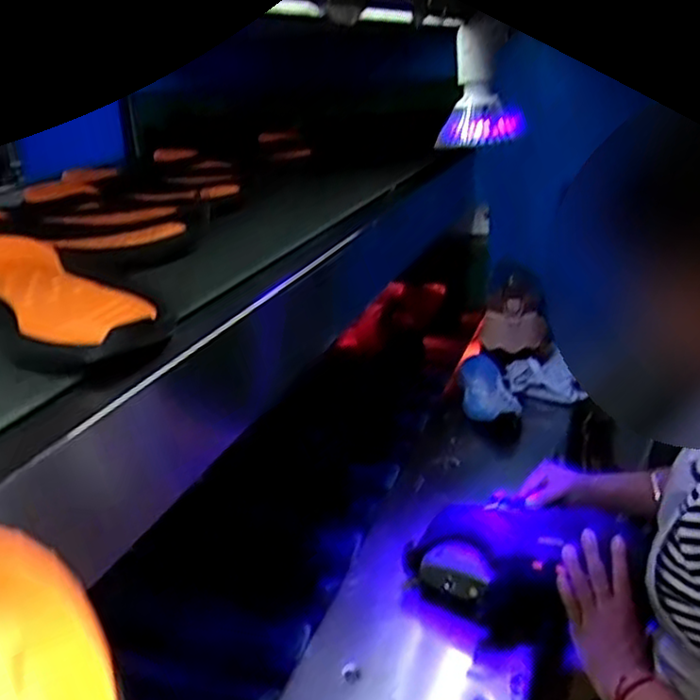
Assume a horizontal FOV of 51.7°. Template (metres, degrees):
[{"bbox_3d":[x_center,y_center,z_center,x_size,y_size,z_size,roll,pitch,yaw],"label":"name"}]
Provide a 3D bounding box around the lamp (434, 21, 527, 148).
[{"bbox_3d":[0.118,-0.239,0.655,0.077,0.104,0.072,1,22,13],"label":"lamp"}]

